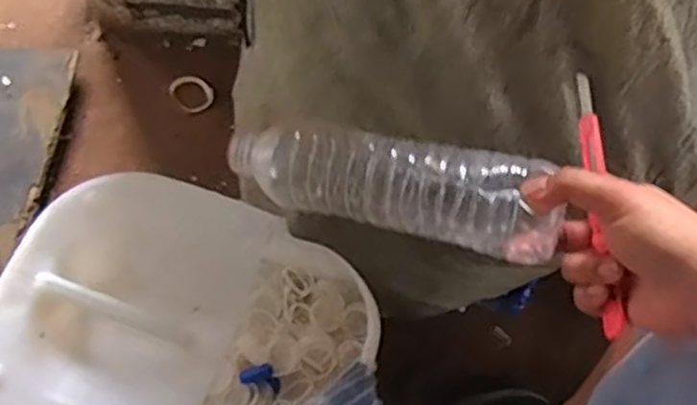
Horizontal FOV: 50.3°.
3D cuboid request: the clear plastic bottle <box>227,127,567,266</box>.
[{"bbox_3d":[0.016,-0.014,0.450,0.191,0.048,0.052,11,71,18],"label":"clear plastic bottle"}]

